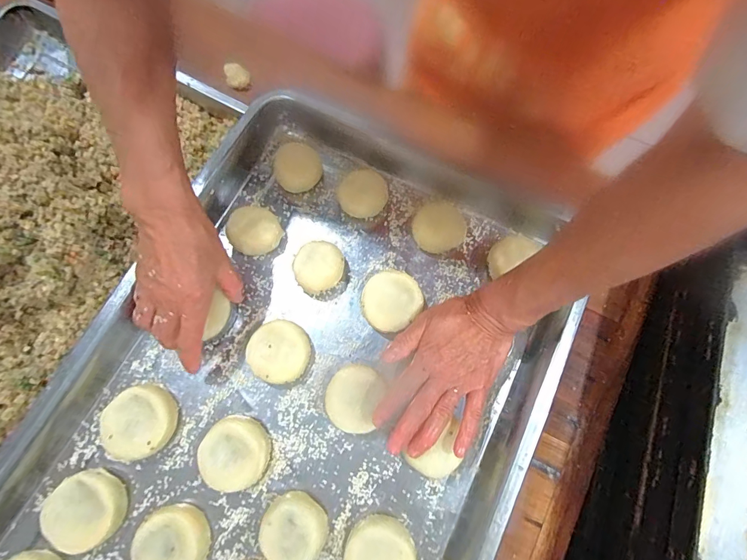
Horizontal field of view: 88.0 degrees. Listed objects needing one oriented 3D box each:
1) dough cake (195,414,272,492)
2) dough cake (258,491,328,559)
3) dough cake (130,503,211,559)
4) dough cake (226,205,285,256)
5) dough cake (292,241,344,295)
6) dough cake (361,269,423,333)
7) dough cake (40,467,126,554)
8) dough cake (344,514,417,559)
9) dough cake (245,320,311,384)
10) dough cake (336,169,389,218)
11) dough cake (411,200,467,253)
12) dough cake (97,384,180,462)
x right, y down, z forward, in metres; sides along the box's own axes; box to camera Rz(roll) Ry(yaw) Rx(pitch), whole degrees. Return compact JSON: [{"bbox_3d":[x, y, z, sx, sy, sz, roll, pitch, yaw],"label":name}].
[{"bbox_3d":[-0.125,0.155,0.348,0.059,0.022,0.059,1,75,-2],"label":"dough cake"},{"bbox_3d":[-0.069,0.214,0.332,0.053,0.030,0.052,1,75,-2],"label":"dough cake"},{"bbox_3d":[-0.172,0.228,0.330,0.055,0.026,0.057,1,75,-2],"label":"dough cake"},{"bbox_3d":[-0.124,-0.050,0.400,0.049,0.029,0.048,1,75,-2],"label":"dough cake"},{"bbox_3d":[-0.056,-0.013,0.393,0.049,0.028,0.048,1,75,-2],"label":"dough cake"},{"bbox_3d":[0.017,0.022,0.388,0.057,0.022,0.054,1,75,-2],"label":"dough cake"},{"bbox_3d":[-0.244,0.197,0.330,0.057,0.023,0.057,1,75,-2],"label":"dough cake"},{"bbox_3d":[0.006,0.231,0.328,0.058,0.027,0.051,-4,75,-3],"label":"dough cake"},{"bbox_3d":[-0.090,0.070,0.374,0.056,0.021,0.057,24,75,4],"label":"dough cake"},{"bbox_3d":[-0.011,-0.089,0.409,0.050,0.034,0.049,1,75,-2],"label":"dough cake"},{"bbox_3d":[0.067,-0.055,0.403,0.051,0.031,0.047,1,75,-2],"label":"dough cake"},{"bbox_3d":[-0.217,0.129,0.354,0.065,0.025,0.063,10,75,1],"label":"dough cake"}]

